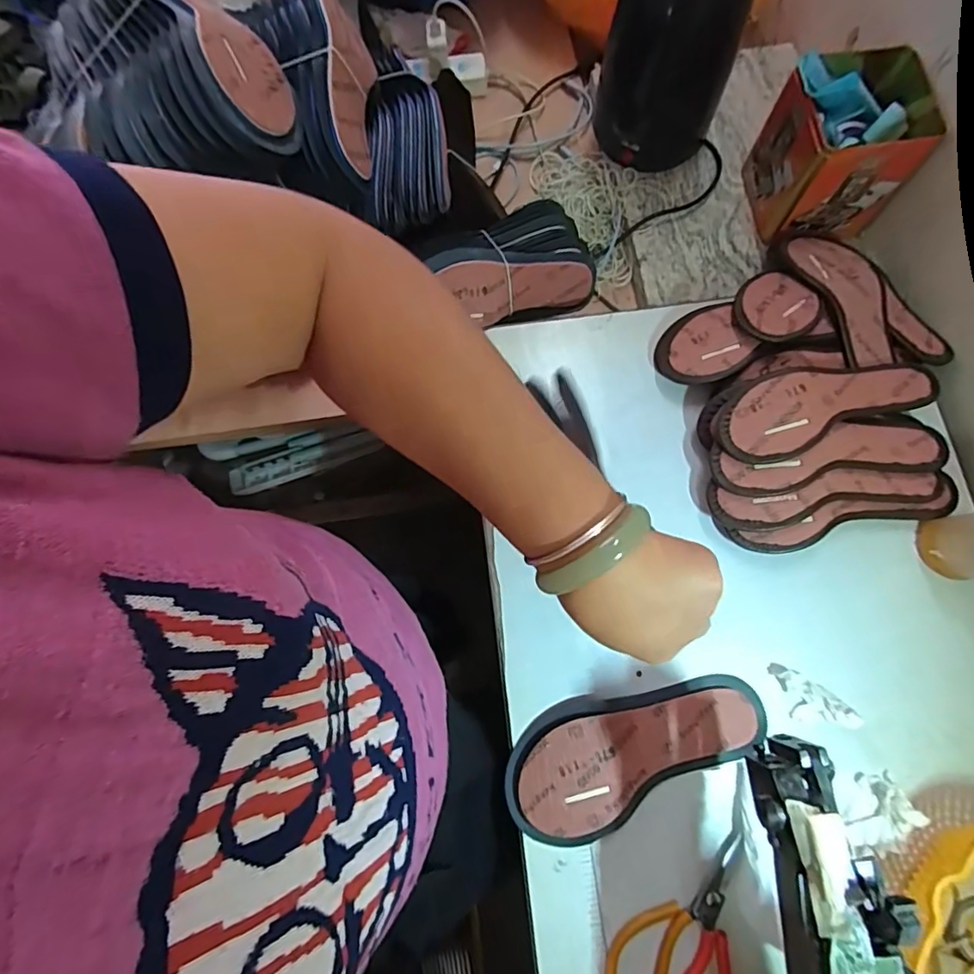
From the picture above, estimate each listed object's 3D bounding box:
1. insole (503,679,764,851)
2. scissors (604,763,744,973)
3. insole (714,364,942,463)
[{"bbox_3d":[0.139,0.247,0.514,0.254,0.030,0.108,-25,74,-7],"label":"insole"},{"bbox_3d":[0.197,0.384,0.475,0.097,0.014,0.221,37,77,10],"label":"scissors"},{"bbox_3d":[0.360,-0.096,0.560,0.237,0.028,0.087,-21,75,-6],"label":"insole"}]

